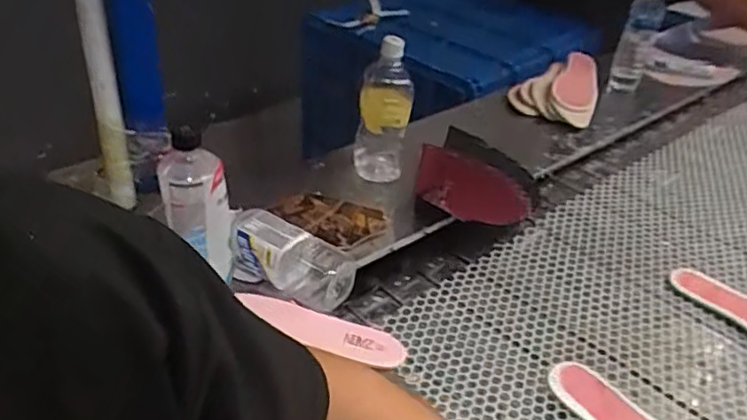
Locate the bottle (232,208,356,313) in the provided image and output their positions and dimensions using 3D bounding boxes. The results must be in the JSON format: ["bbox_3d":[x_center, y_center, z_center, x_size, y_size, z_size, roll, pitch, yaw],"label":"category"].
[{"bbox_3d":[-0.100,0.057,0.746,0.158,0.062,0.070,28,43,9],"label":"bottle"}]

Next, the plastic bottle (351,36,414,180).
[{"bbox_3d":[0.014,-0.146,0.929,0.081,0.220,0.081,3,35,-1],"label":"plastic bottle"}]

